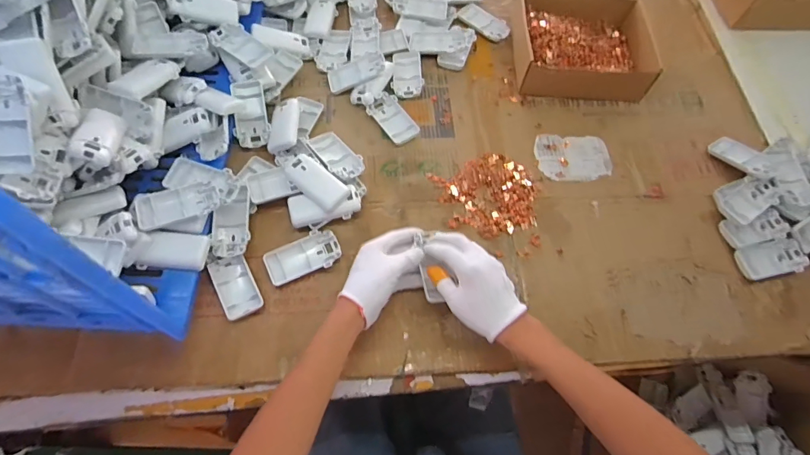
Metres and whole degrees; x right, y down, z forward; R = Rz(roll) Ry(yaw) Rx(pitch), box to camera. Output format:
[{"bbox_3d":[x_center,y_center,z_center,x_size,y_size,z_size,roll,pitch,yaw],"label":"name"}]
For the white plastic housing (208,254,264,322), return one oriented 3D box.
[{"bbox_3d":[-0.214,0.074,0.564,0.047,0.010,0.082,-26,70,-14],"label":"white plastic housing"}]

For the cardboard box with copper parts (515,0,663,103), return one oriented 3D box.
[{"bbox_3d":[0.296,-0.310,0.750,0.211,0.062,0.188,6,66,0],"label":"cardboard box with copper parts"}]

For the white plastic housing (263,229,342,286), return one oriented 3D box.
[{"bbox_3d":[-0.134,0.039,0.589,0.096,0.012,0.050,-20,69,-11],"label":"white plastic housing"}]

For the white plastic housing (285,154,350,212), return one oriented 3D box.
[{"bbox_3d":[-0.126,-0.066,0.609,0.103,0.019,0.044,38,70,13],"label":"white plastic housing"}]

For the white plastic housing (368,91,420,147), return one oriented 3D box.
[{"bbox_3d":[-0.016,-0.169,0.690,0.052,0.015,0.089,-35,73,-16],"label":"white plastic housing"}]

